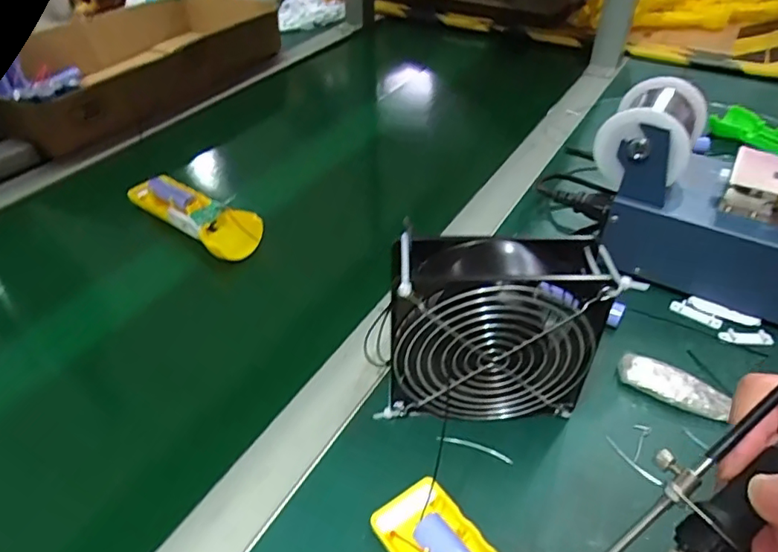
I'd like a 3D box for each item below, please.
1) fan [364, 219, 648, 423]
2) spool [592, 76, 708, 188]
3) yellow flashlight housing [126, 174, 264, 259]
[{"bbox_3d":[0.061,0.034,0.335,0.129,0.121,0.051,-1,42,-1],"label":"fan"},{"bbox_3d":[0.208,-0.114,0.432,0.065,0.069,0.082,23,46,23],"label":"spool"},{"bbox_3d":[-0.186,-0.062,0.524,0.170,0.026,0.048,29,49,28],"label":"yellow flashlight housing"}]

